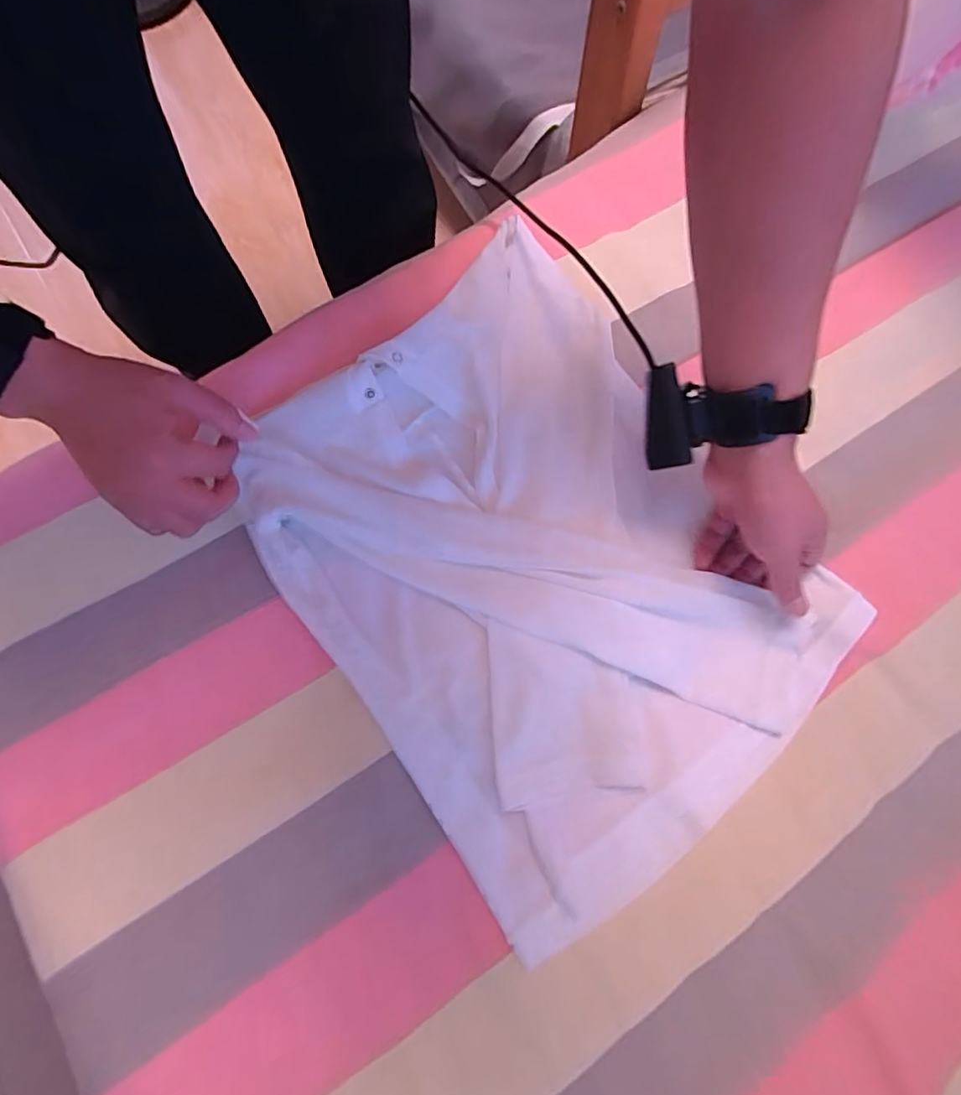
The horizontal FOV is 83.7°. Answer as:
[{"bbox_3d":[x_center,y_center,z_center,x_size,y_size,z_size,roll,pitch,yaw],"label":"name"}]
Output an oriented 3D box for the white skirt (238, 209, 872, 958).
[{"bbox_3d":[0.040,0.000,0.441,0.351,0.030,0.460,-33,78,-9],"label":"white skirt"}]

